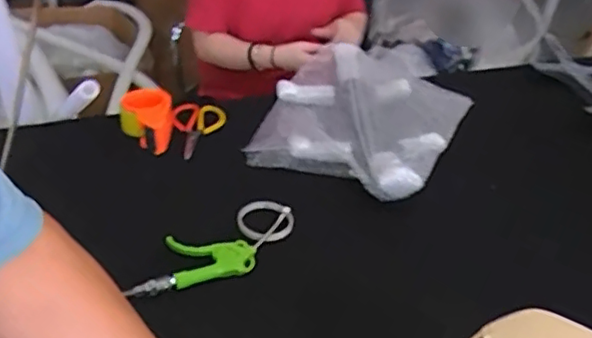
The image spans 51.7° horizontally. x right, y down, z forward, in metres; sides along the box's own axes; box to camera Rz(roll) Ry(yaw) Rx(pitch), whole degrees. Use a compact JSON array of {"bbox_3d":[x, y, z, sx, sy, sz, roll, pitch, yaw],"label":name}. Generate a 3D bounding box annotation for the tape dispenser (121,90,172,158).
[{"bbox_3d":[-0.259,-0.083,1.071,0.095,0.080,0.110,-3,36,-13],"label":"tape dispenser"}]

